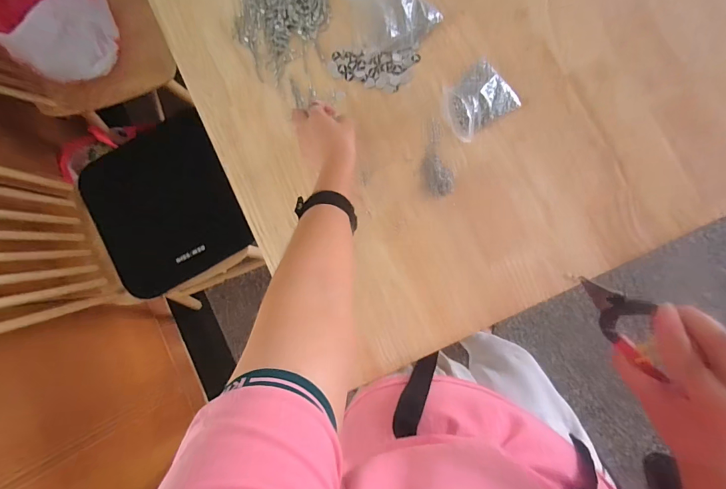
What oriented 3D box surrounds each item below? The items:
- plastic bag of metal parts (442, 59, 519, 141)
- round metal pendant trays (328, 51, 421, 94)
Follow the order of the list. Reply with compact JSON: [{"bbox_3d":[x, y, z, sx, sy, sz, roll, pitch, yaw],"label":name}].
[{"bbox_3d":[0.166,-0.214,0.546,0.103,0.035,0.088,-37,85,2],"label":"plastic bag of metal parts"},{"bbox_3d":[0.015,-0.266,0.574,0.132,0.005,0.057,4,87,5],"label":"round metal pendant trays"}]

